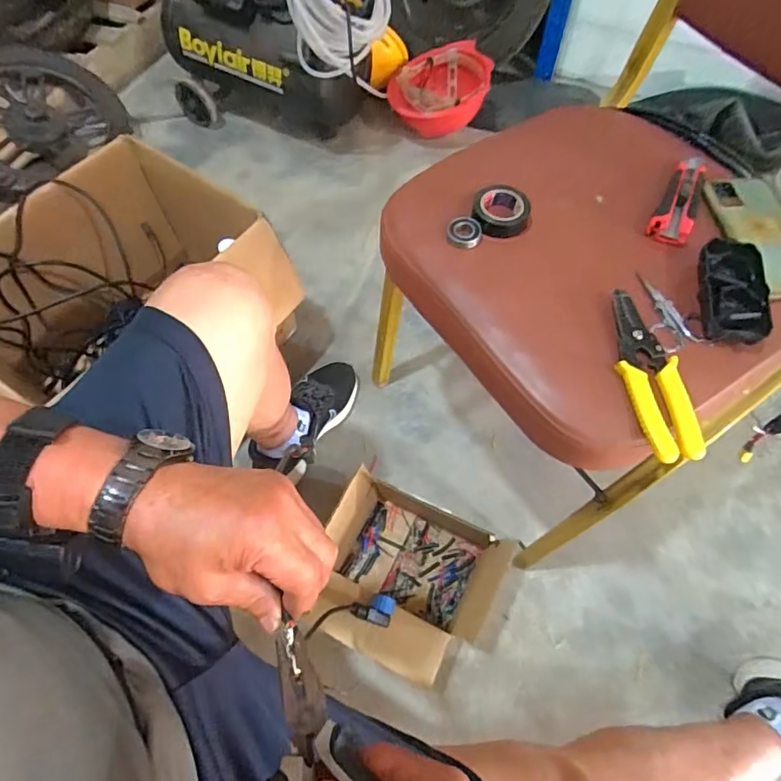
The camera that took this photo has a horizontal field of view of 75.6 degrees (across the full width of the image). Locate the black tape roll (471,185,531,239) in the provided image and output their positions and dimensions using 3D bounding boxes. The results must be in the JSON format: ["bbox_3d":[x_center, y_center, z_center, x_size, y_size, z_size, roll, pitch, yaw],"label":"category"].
[{"bbox_3d":[0.114,-0.184,0.517,0.057,0.025,0.057,0,63,0],"label":"black tape roll"}]

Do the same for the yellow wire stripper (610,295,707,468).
[{"bbox_3d":[0.223,-0.017,0.437,0.047,0.015,0.159,-8,63,-4],"label":"yellow wire stripper"}]

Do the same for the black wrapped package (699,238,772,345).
[{"bbox_3d":[0.318,-0.091,0.466,0.044,0.029,0.108,9,63,5],"label":"black wrapped package"}]

